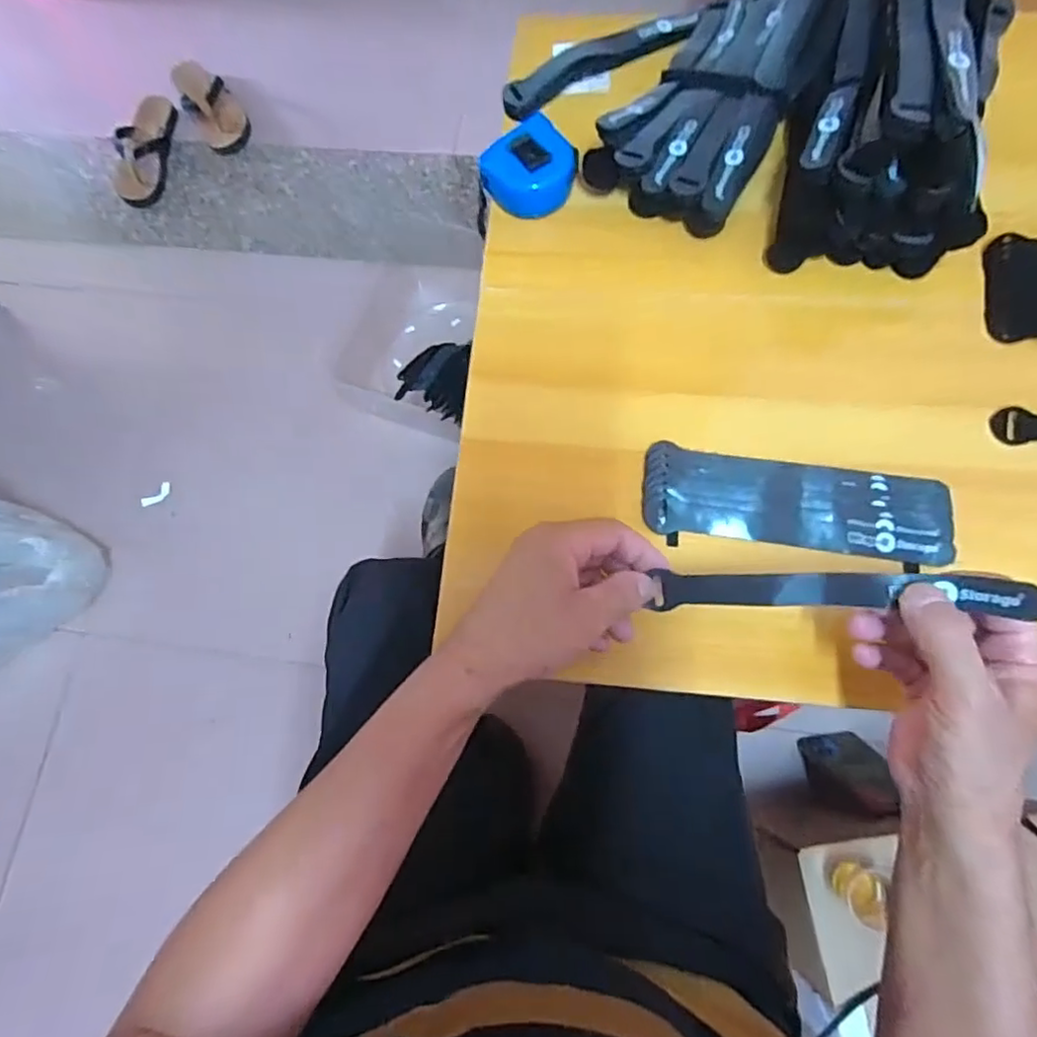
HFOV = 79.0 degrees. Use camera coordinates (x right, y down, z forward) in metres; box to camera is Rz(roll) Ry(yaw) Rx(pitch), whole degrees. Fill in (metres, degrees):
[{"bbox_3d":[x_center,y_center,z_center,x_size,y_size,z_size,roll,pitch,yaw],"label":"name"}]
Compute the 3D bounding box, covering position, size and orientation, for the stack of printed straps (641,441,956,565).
[{"bbox_3d":[0.188,-0.011,0.433,0.199,0.025,0.060,7,75,7],"label":"stack of printed straps"}]

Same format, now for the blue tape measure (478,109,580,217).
[{"bbox_3d":[0.011,-0.285,0.510,0.062,0.044,0.064,42,81,14],"label":"blue tape measure"}]

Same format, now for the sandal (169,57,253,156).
[{"bbox_3d":[-0.591,-0.799,1.206,0.095,0.053,0.211,-33,88,-12],"label":"sandal"}]

